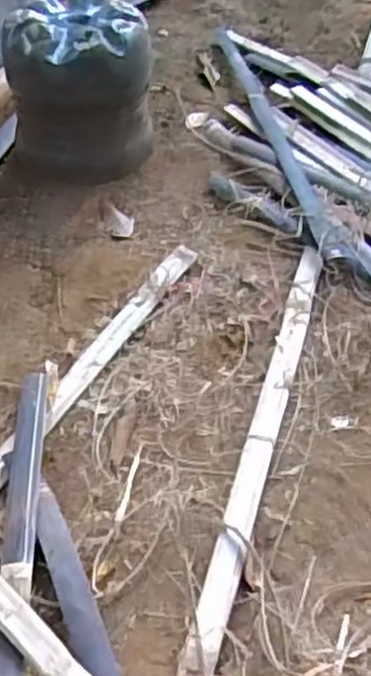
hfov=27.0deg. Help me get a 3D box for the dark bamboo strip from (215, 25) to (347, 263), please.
[{"bbox_3d":[0.153,-0.405,1.440,0.043,0.040,0.840,-9,45,-5],"label":"dark bamboo strip"}]

